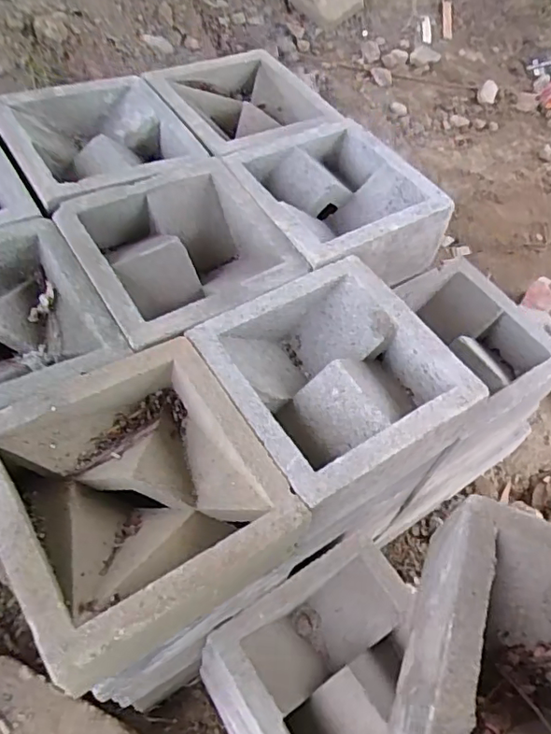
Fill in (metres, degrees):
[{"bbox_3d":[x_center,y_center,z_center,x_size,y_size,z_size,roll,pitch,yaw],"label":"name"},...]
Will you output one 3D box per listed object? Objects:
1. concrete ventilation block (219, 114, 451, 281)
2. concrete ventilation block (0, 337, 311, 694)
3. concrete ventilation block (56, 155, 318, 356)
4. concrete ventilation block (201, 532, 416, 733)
[{"bbox_3d":[0.065,-0.189,0.678,0.197,0.097,0.204,-29,64,-21],"label":"concrete ventilation block"},{"bbox_3d":[-0.104,0.095,0.437,0.196,0.068,0.208,-28,64,-21],"label":"concrete ventilation block"},{"bbox_3d":[-0.096,-0.112,0.586,0.193,0.079,0.188,-29,64,-21],"label":"concrete ventilation block"},{"bbox_3d":[0.058,0.303,0.564,0.221,0.072,0.187,-30,64,-22],"label":"concrete ventilation block"}]

